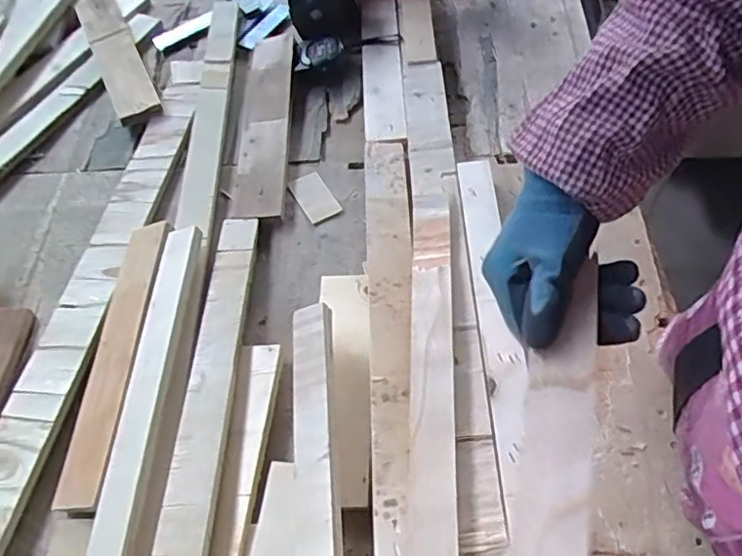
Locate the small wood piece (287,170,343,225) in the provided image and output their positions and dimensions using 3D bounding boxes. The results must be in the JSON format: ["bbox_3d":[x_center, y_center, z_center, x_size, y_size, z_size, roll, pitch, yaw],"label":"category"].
[{"bbox_3d":[-0.067,-0.098,0.700,0.040,0.008,0.072,-27,59,-14],"label":"small wood piece"}]

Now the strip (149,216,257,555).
[{"bbox_3d":[-0.148,0.105,0.544,0.041,0.026,0.409,-1,56,3],"label":"strip"}]

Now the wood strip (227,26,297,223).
[{"bbox_3d":[-0.138,-0.207,0.772,0.069,0.025,0.337,-2,56,2],"label":"wood strip"}]

